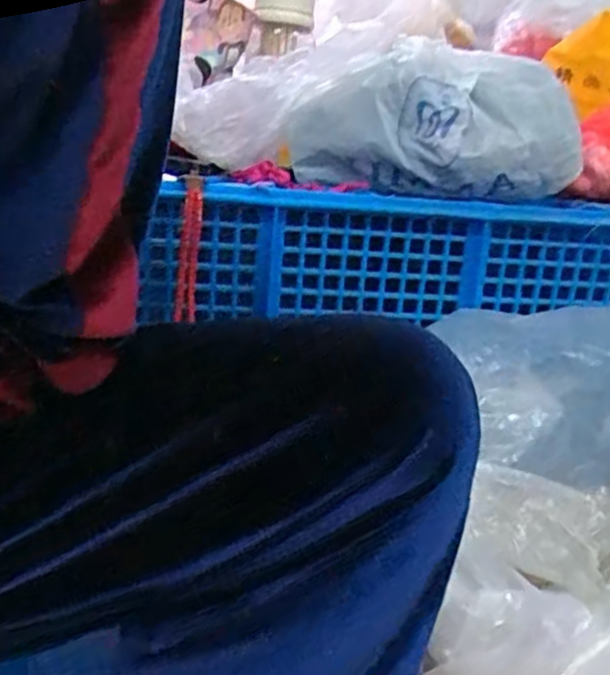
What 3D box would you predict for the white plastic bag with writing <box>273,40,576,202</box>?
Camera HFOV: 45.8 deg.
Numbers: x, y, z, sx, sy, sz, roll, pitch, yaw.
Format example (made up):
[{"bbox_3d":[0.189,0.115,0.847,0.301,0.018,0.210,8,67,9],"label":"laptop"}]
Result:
[{"bbox_3d":[0.104,-0.185,0.602,0.236,0.117,0.092,13,20,25],"label":"white plastic bag with writing"}]

